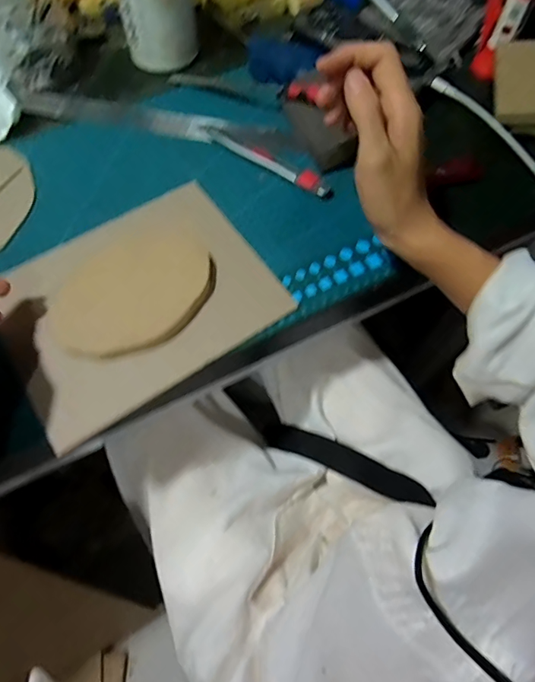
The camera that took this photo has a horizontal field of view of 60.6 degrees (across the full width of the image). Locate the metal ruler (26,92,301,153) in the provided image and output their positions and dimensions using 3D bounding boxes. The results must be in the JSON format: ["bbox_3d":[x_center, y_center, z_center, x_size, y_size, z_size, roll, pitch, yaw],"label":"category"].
[{"bbox_3d":[-0.108,-0.220,0.457,0.289,0.007,0.033,12,59,8],"label":"metal ruler"}]

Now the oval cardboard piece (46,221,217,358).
[{"bbox_3d":[-0.106,-0.043,0.365,0.097,0.014,0.132,40,70,17],"label":"oval cardboard piece"}]

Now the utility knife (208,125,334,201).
[{"bbox_3d":[-0.001,-0.171,0.429,0.140,0.010,0.017,33,68,15],"label":"utility knife"}]

